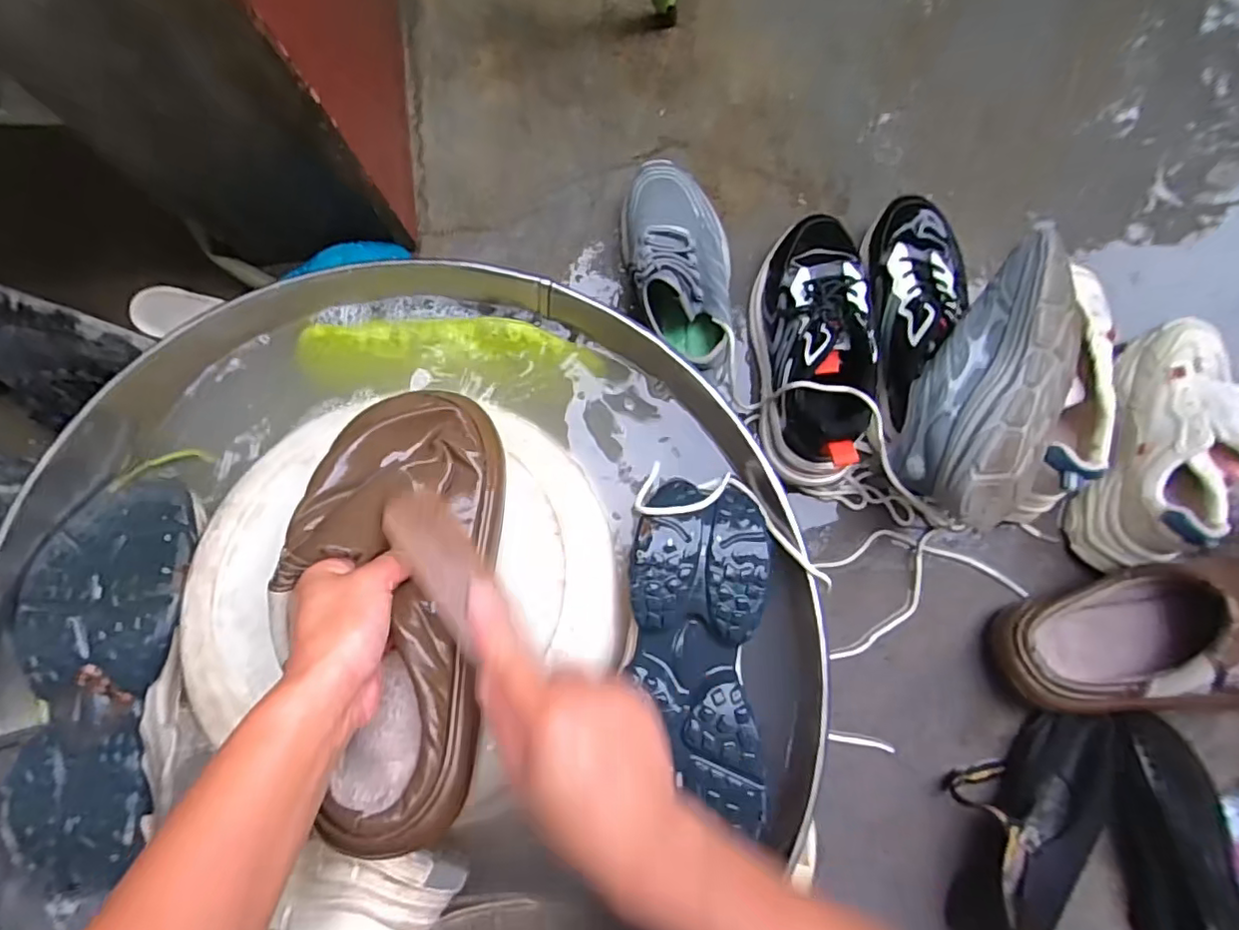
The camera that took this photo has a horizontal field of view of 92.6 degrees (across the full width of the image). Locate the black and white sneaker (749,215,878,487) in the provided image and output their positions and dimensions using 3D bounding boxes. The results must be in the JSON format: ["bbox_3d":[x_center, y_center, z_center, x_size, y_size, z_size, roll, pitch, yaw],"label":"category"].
[{"bbox_3d":[0.196,-0.122,0.577,0.103,0.116,0.266,-3,82,-1],"label":"black and white sneaker"}]

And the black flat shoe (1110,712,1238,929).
[{"bbox_3d":[0.511,0.351,0.539,0.103,0.044,0.251,-13,82,-2],"label":"black flat shoe"}]

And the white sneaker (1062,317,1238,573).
[{"bbox_3d":[0.523,-0.016,0.559,0.102,0.100,0.244,17,82,2],"label":"white sneaker"}]

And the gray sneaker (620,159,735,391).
[{"bbox_3d":[0.064,-0.197,0.594,0.103,0.107,0.238,-5,82,-1],"label":"gray sneaker"}]

